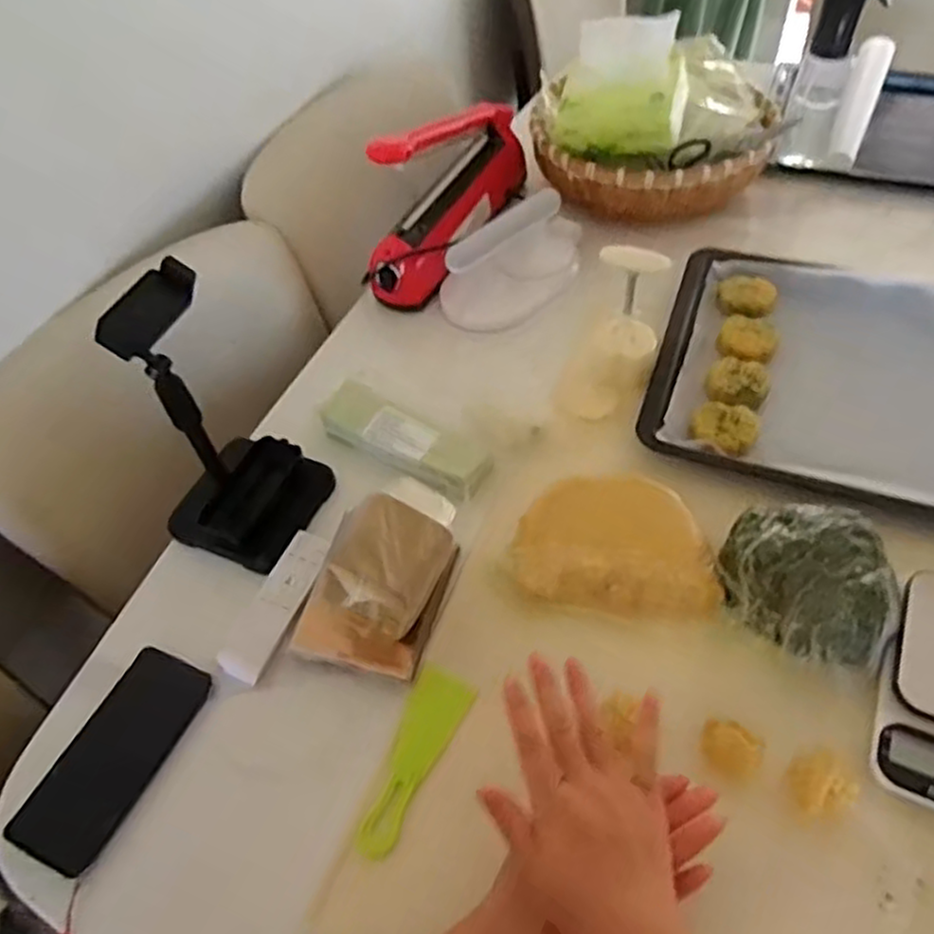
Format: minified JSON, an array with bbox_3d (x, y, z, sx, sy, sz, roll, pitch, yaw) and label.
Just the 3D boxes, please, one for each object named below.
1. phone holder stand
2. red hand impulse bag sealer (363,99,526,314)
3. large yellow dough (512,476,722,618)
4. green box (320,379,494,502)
[{"bbox_3d":[-0.213,-0.038,0.588,0.111,0.233,0.118,13,55,15],"label":"phone holder stand"},{"bbox_3d":[-0.021,-0.344,0.856,0.067,0.169,0.299,20,58,20],"label":"red hand impulse bag sealer"},{"bbox_3d":[0.125,0.068,0.616,0.170,0.051,0.106,5,54,10],"label":"large yellow dough"},{"bbox_3d":[-0.064,-0.027,0.709,0.183,0.034,0.061,25,59,22],"label":"green box"}]

